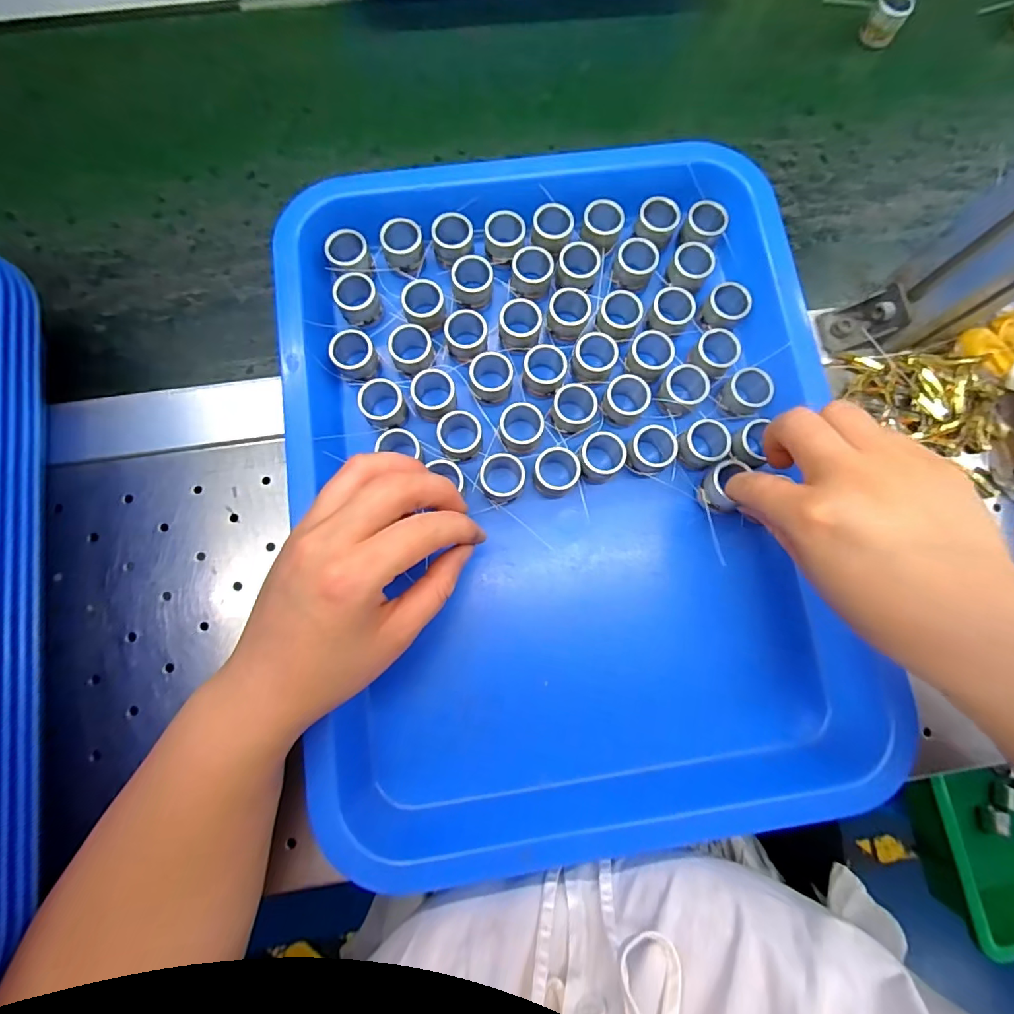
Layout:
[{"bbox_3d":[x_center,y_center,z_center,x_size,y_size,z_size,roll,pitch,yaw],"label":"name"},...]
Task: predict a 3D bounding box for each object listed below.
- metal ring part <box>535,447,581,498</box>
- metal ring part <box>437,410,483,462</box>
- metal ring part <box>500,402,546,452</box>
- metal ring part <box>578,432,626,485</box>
[{"bbox_3d":[0.027,-0.018,0.279,0.025,0.020,0.028,11,78,1],"label":"metal ring part"},{"bbox_3d":[-0.027,-0.040,0.282,0.024,0.018,0.025,0,78,-1],"label":"metal ring part"},{"bbox_3d":[0.008,-0.045,0.283,0.024,0.019,0.023,0,78,-1],"label":"metal ring part"},{"bbox_3d":[0.055,-0.029,0.283,0.025,0.021,0.029,42,81,7],"label":"metal ring part"}]

